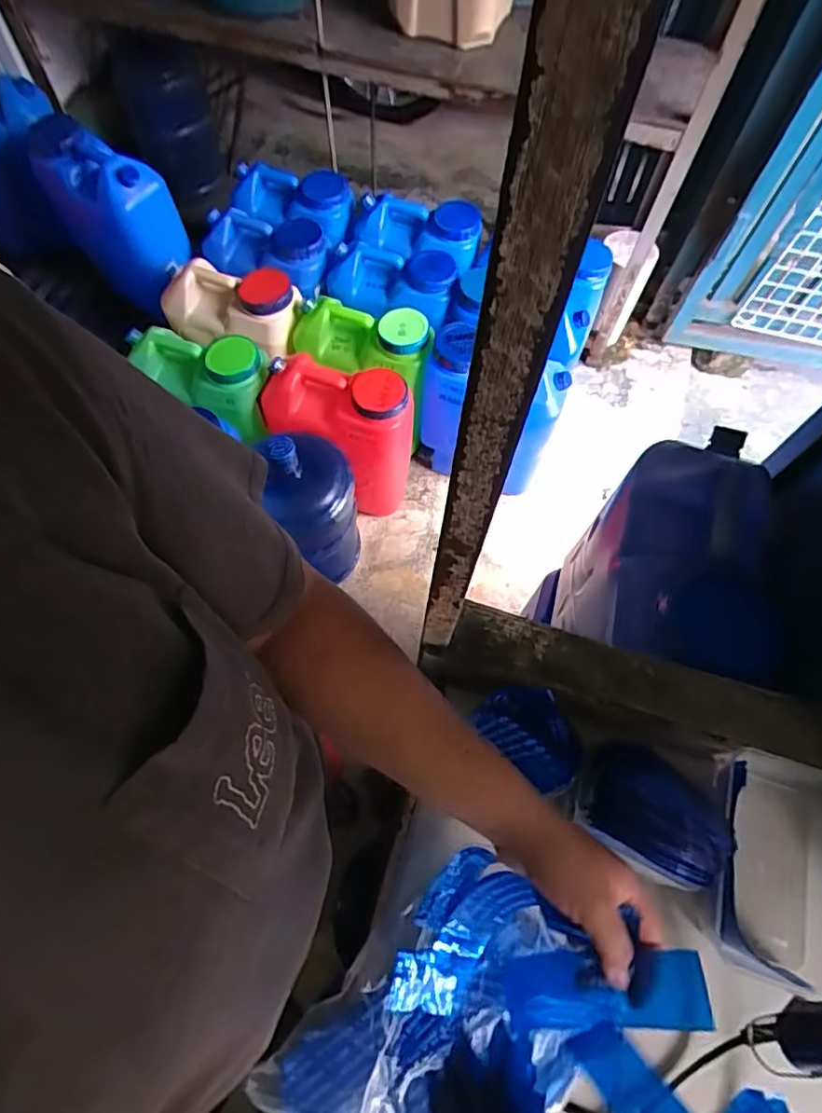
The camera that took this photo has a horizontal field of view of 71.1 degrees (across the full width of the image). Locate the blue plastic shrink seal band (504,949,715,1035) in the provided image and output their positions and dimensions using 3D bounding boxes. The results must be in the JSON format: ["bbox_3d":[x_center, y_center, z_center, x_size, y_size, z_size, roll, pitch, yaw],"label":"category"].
[{"bbox_3d":[0.117,0.265,0.351,0.117,0.012,0.036,-12,65,15],"label":"blue plastic shrink seal band"}]

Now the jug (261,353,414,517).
[{"bbox_3d":[-0.172,-0.263,1.398,0.332,0.423,0.171,7,66,1],"label":"jug"}]

